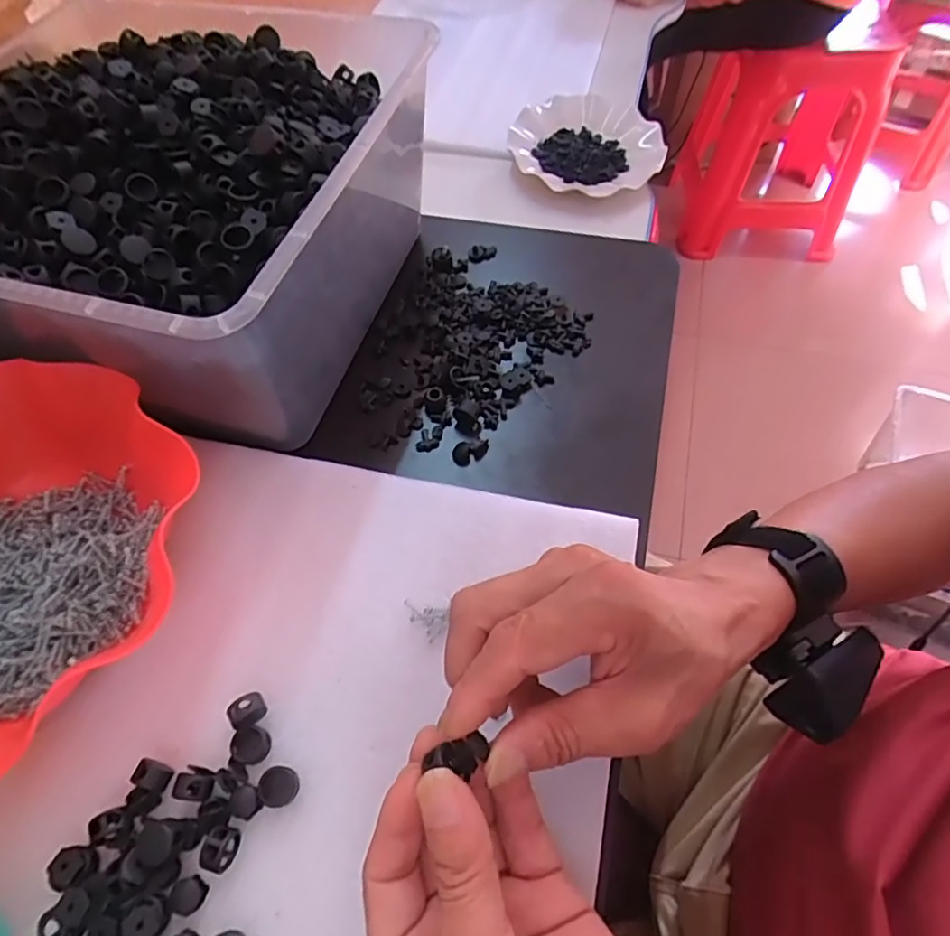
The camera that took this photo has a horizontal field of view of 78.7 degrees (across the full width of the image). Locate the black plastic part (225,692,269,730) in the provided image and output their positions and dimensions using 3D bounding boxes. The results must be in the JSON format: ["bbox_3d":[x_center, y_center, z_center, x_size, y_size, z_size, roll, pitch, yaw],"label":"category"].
[{"bbox_3d":[-0.112,0.120,0.286,0.018,0.011,0.013,-26,61,-13],"label":"black plastic part"}]

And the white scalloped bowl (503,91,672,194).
[{"bbox_3d":[0.136,-0.393,0.690,0.180,0.046,0.175,2,60,-3],"label":"white scalloped bowl"}]

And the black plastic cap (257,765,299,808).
[{"bbox_3d":[-0.093,0.150,0.272,0.017,0.006,0.016,-1,59,2],"label":"black plastic cap"}]

